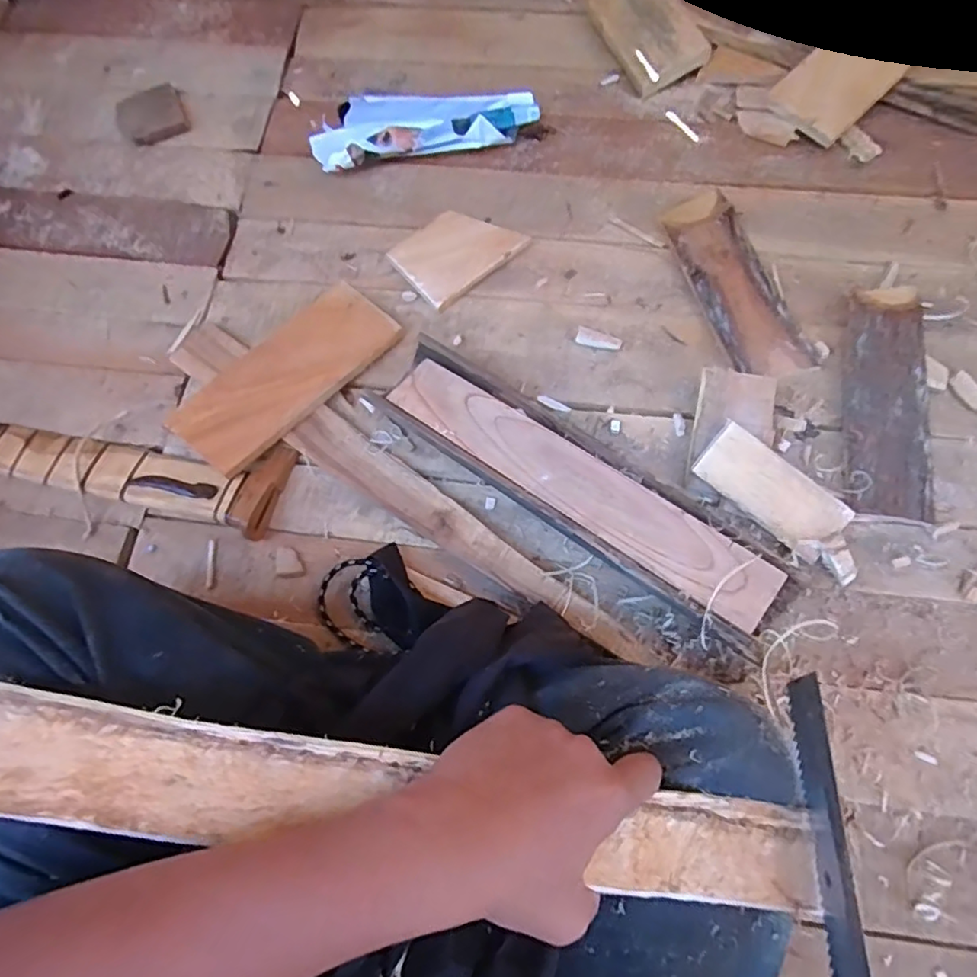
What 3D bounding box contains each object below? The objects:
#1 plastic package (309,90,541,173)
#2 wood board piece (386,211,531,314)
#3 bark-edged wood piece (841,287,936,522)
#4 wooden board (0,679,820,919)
[{"bbox_3d":[-0.077,-0.432,0.716,0.268,0.053,0.081,-14,70,-3],"label":"plastic package"},{"bbox_3d":[-0.037,-0.268,0.678,0.131,0.018,0.092,-40,74,-11],"label":"wood board piece"},{"bbox_3d":[0.395,-0.092,0.591,0.075,0.032,0.246,9,71,5],"label":"bark-edged wood piece"},{"bbox_3d":[-0.105,0.151,0.298,0.554,0.013,0.058,10,71,-4],"label":"wooden board"}]

